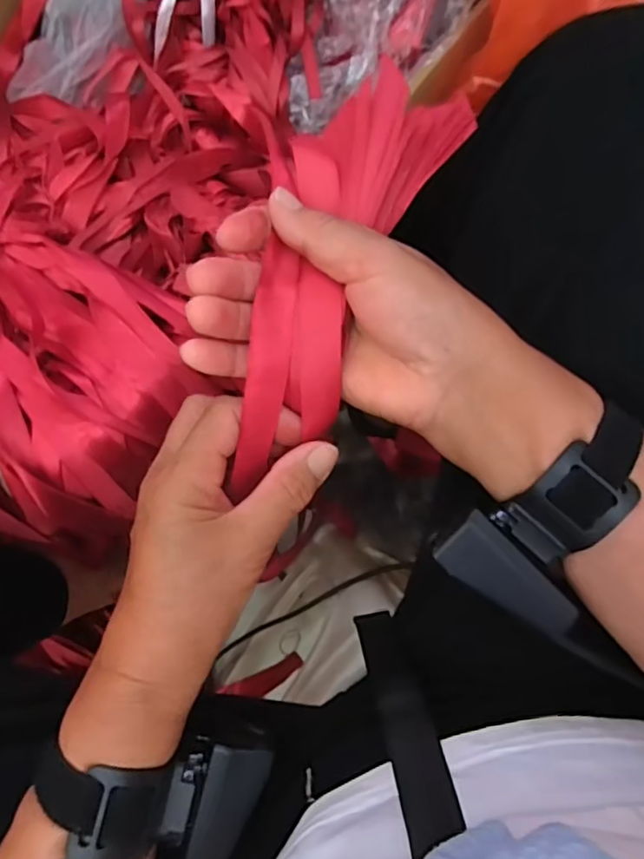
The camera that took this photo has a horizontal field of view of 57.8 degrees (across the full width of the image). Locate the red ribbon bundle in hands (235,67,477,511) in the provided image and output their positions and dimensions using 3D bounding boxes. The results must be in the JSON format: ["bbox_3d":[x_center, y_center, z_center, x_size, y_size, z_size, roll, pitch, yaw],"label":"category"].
[{"bbox_3d":[0.000,-0.070,0.283,0.065,0.022,0.208,22,92,-7],"label":"red ribbon bundle in hands"}]

